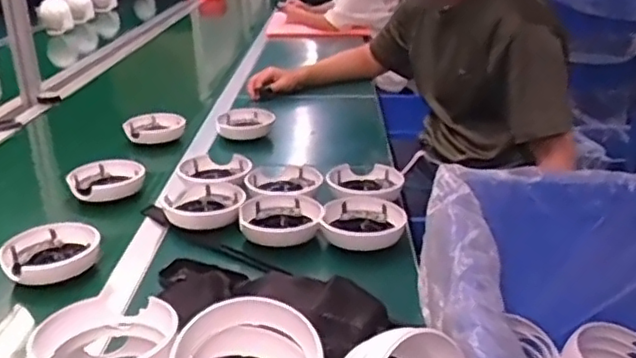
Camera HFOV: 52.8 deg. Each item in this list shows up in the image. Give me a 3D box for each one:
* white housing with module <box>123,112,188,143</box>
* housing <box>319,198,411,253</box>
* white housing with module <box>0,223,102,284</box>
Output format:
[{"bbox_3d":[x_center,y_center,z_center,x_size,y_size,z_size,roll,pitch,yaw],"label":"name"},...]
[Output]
[{"bbox_3d":[-0.320,-0.101,1.258,0.115,0.029,0.113,-6,23,-13],"label":"white housing with module"},{"bbox_3d":[0.061,0.059,0.866,0.113,0.030,0.090,5,23,13],"label":"housing"},{"bbox_3d":[-0.339,0.093,0.812,0.113,0.035,0.092,-18,27,-36],"label":"white housing with module"}]

